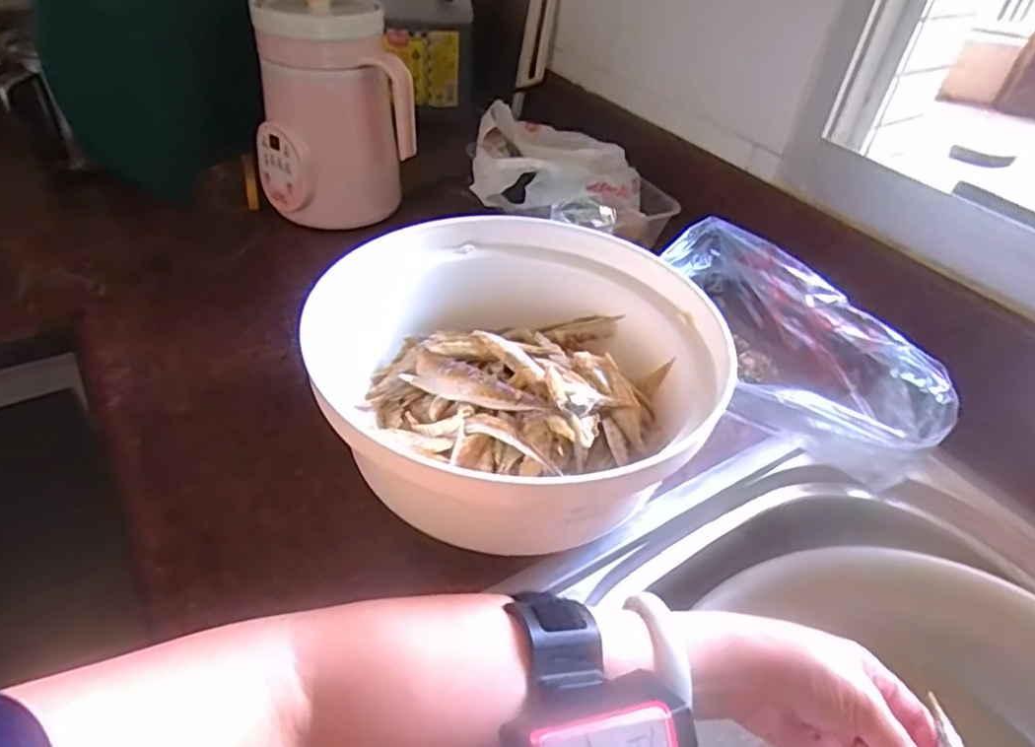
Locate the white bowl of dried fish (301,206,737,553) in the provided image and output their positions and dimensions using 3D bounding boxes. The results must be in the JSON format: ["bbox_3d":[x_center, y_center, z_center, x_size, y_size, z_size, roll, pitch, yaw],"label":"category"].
[{"bbox_3d":[0.008,-0.004,0.405,0.211,0.095,0.239,-22,49,-29],"label":"white bowl of dried fish"}]

